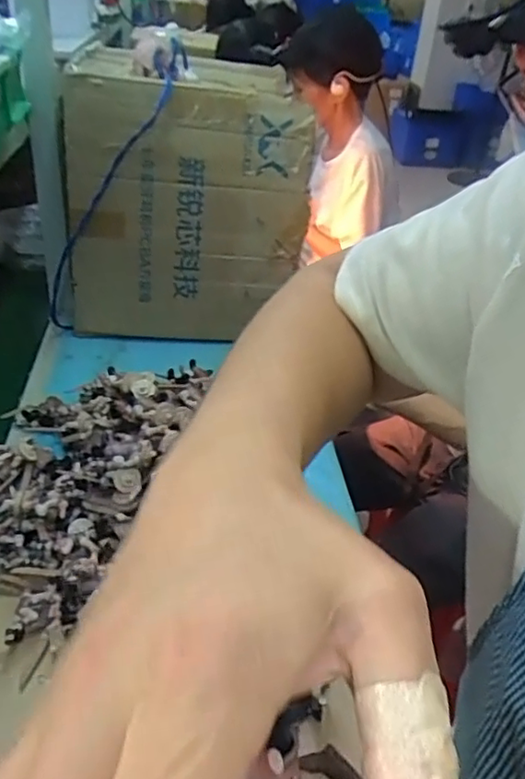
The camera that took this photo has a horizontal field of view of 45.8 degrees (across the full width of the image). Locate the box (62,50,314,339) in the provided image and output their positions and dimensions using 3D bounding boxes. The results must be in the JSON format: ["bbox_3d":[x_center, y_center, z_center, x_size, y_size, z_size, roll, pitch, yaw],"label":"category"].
[{"bbox_3d":[-0.138,-0.329,1.057,0.375,0.379,0.311,-2,32,-16],"label":"box"}]

